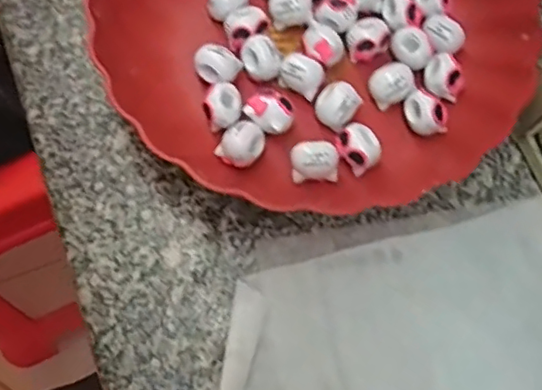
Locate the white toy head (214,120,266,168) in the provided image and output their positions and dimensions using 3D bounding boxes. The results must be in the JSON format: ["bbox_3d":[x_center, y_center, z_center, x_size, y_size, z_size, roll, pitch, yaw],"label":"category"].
[{"bbox_3d":[-0.016,-0.027,0.319,0.021,0.016,0.026,41,74,12],"label":"white toy head"}]

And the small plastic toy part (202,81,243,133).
[{"bbox_3d":[-0.026,-0.050,0.326,0.020,0.016,0.025,1,70,-2],"label":"small plastic toy part"}]

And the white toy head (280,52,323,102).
[{"bbox_3d":[0.019,-0.069,0.336,0.025,0.016,0.020,37,73,11],"label":"white toy head"}]

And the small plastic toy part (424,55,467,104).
[{"bbox_3d":[0.101,-0.069,0.338,0.024,0.015,0.022,1,70,-2],"label":"small plastic toy part"}]

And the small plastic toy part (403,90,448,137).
[{"bbox_3d":[0.088,-0.047,0.330,0.020,0.016,0.025,-16,72,-8],"label":"small plastic toy part"}]

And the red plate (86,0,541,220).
[{"bbox_3d":[0.027,-0.108,0.339,0.237,0.047,0.226,1,70,-2],"label":"red plate"}]

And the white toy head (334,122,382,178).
[{"bbox_3d":[0.049,-0.026,0.324,0.018,0.019,0.024,-34,75,-13],"label":"white toy head"}]

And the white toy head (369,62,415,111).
[{"bbox_3d":[0.070,-0.064,0.337,0.023,0.018,0.023,1,70,-2],"label":"white toy head"}]

